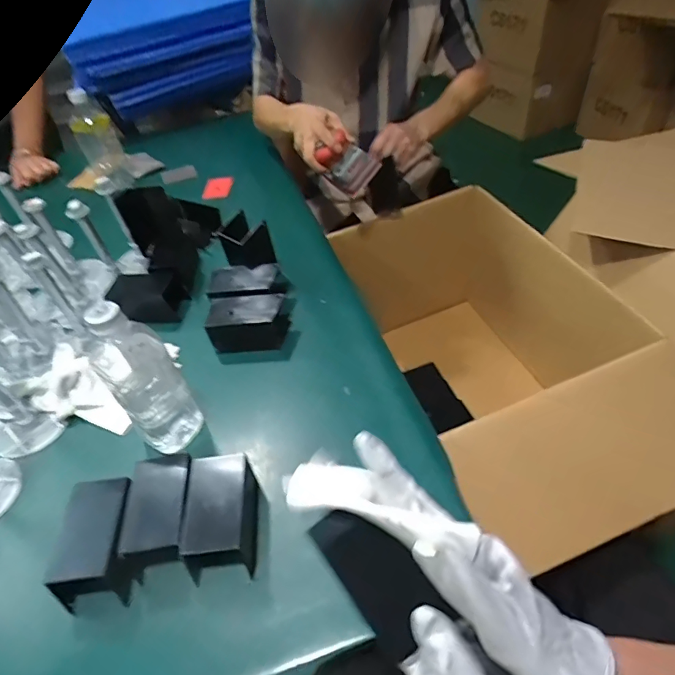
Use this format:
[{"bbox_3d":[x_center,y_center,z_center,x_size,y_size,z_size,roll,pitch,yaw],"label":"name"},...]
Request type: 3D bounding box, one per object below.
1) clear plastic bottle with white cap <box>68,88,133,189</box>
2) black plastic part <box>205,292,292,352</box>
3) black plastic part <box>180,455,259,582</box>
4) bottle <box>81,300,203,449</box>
[{"bbox_3d":[-0.505,-0.417,0.970,0.080,0.171,0.069,-22,48,-14],"label":"clear plastic bottle with white cap"},{"bbox_3d":[-0.123,-0.023,0.641,0.100,0.066,0.062,-2,46,5],"label":"black plastic part"},{"bbox_3d":[-0.107,0.178,0.448,0.063,0.063,0.089,-5,46,2],"label":"black plastic part"},{"bbox_3d":[-0.203,0.045,0.493,0.067,0.196,0.061,-38,54,-26],"label":"bottle"}]

